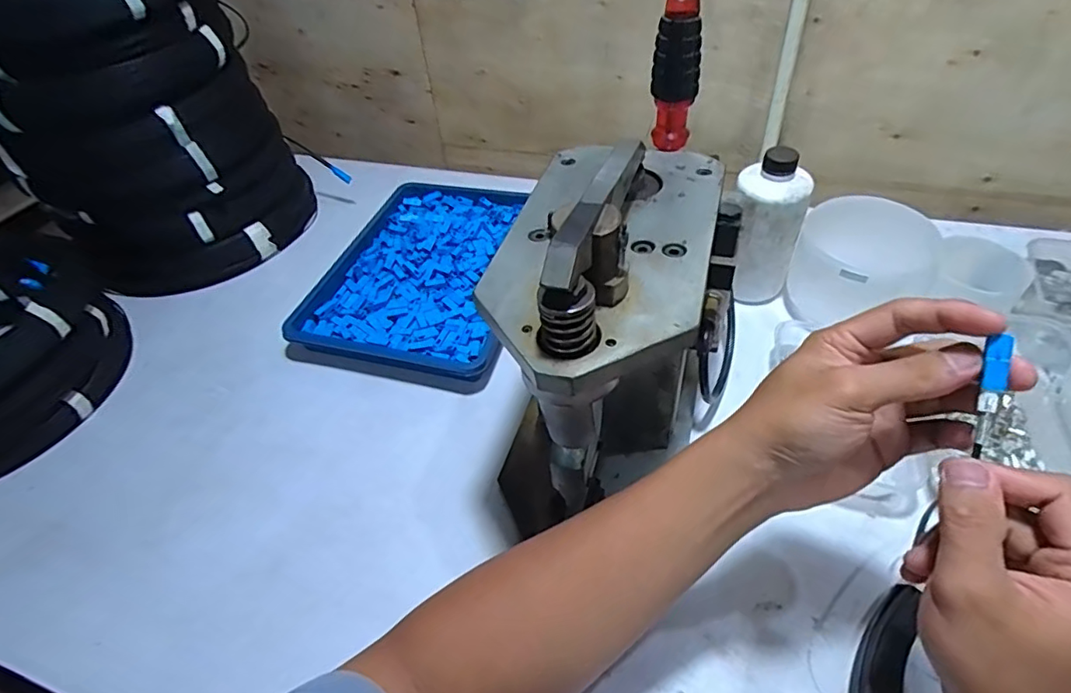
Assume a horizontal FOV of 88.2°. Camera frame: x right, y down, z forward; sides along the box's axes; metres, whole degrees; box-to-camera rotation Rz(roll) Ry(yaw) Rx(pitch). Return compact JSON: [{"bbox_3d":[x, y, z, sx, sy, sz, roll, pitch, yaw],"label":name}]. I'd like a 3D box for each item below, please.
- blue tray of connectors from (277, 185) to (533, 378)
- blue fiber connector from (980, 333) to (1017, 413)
[{"bbox_3d":[-0.126,-0.096,0.689,0.231,0.040,0.317,8,47,13],"label":"blue tray of connectors"},{"bbox_3d":[0.207,0.013,0.248,0.009,0.035,0.006,4,12,9],"label":"blue fiber connector"}]

